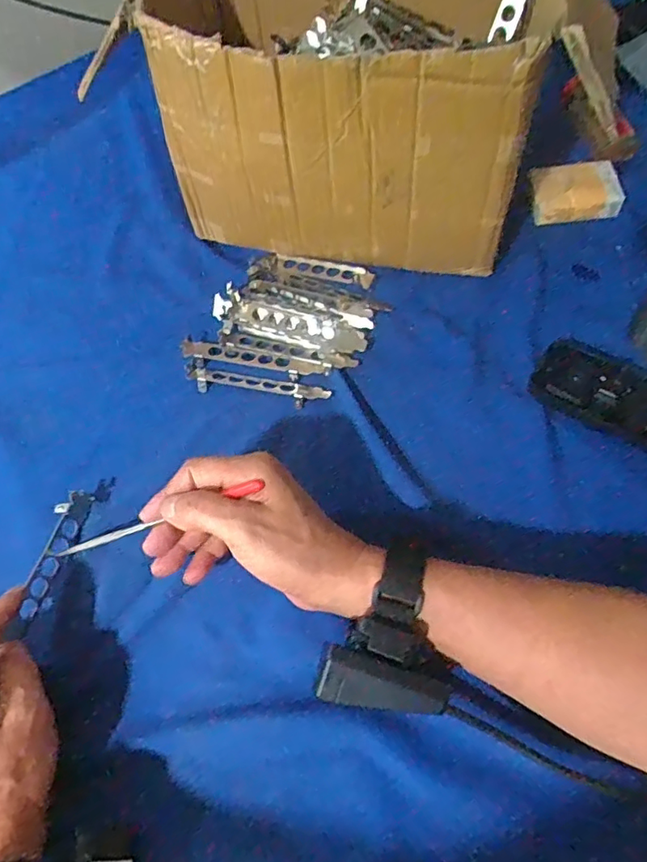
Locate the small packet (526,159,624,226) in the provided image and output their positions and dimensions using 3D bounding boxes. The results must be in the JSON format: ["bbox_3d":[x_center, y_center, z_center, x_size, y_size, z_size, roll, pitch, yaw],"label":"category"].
[{"bbox_3d":[0.234,-0.221,0.515,0.076,0.050,0.017,-1,16,17],"label":"small packet"}]

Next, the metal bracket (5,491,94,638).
[{"bbox_3d":[-0.193,0.092,0.392,0.020,0.019,0.103,9,57,7],"label":"metal bracket"}]

